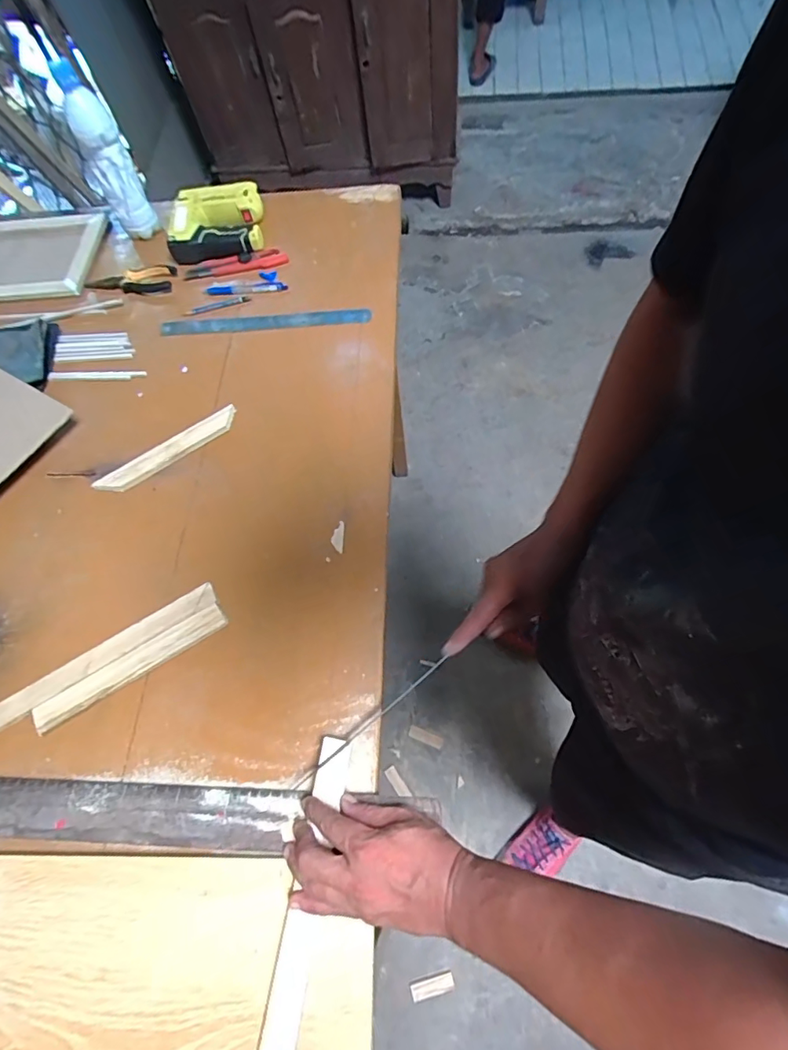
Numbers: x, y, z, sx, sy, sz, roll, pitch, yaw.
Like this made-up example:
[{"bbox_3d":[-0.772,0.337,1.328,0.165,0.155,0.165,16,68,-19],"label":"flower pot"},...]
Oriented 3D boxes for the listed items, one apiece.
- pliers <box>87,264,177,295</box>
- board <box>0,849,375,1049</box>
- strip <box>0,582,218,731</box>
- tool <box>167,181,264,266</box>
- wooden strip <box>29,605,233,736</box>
[{"bbox_3d":[-0.436,-0.400,0.821,0.148,0.013,0.052,-6,64,3],"label":"pliers"},{"bbox_3d":[-0.203,0.366,0.413,0.367,0.012,0.158,-3,64,4],"label":"board"},{"bbox_3d":[-0.328,0.150,0.540,0.289,0.012,0.029,-32,66,-10],"label":"strip"},{"bbox_3d":[-0.301,-0.508,0.842,0.158,0.046,0.144,-7,64,2],"label":"tool"},{"bbox_3d":[-0.278,0.150,0.534,0.206,0.012,0.032,-32,66,-9],"label":"wooden strip"}]

